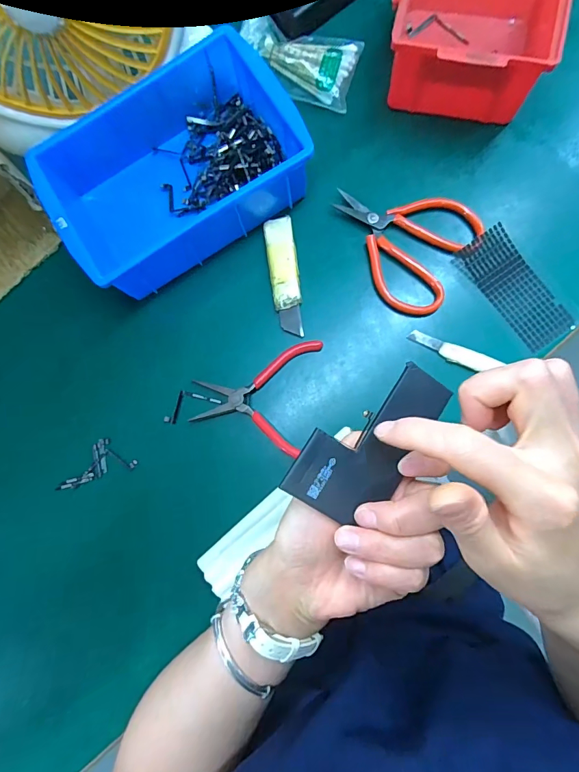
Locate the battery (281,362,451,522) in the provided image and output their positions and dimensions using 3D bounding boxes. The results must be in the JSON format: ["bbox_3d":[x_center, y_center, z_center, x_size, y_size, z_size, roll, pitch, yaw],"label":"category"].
[{"bbox_3d":[0.044,0.028,0.221,0.056,0.004,0.092,33,86,-12],"label":"battery"}]

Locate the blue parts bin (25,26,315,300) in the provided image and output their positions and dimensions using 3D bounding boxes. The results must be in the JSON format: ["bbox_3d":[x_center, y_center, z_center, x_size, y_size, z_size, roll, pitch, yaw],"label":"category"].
[{"bbox_3d":[-0.097,-0.181,0.340,0.202,0.060,0.137,-31,85,1],"label":"blue parts bin"}]

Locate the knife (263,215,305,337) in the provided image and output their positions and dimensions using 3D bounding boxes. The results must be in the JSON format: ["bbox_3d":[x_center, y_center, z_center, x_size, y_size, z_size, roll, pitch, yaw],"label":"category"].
[{"bbox_3d":[-0.004,-0.095,0.352,0.024,0.011,0.104,-8,83,4],"label":"knife"}]

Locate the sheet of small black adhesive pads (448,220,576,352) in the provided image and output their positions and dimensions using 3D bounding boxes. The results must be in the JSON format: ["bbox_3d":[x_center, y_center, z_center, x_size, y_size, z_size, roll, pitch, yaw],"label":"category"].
[{"bbox_3d":[0.186,-0.081,0.335,0.044,0.006,0.103,-36,82,6],"label":"sheet of small black adhesive pads"}]

